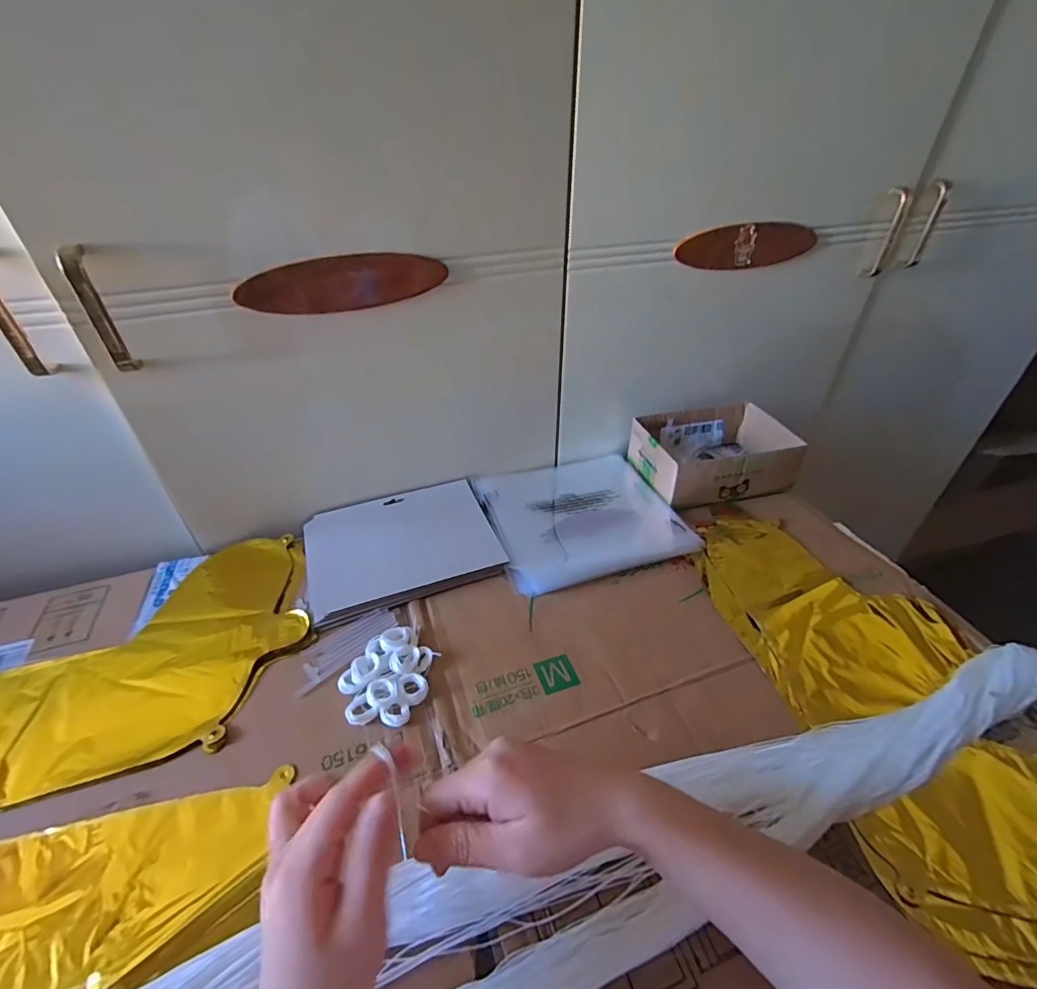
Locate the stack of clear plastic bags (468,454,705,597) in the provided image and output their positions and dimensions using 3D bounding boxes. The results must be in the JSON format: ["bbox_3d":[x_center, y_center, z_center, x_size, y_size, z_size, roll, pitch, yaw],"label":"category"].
[{"bbox_3d":[0.074,0.017,0.615,0.224,0.016,0.213,-11,41,-13],"label":"stack of clear plastic bags"}]

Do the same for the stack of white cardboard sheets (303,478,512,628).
[{"bbox_3d":[-0.134,0.054,0.571,0.204,0.013,0.168,-13,41,-16],"label":"stack of white cardboard sheets"}]

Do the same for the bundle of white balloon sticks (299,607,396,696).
[{"bbox_3d":[-0.165,0.141,0.470,0.101,0.009,0.042,-30,48,-32],"label":"bundle of white balloon sticks"}]

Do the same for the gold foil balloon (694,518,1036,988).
[{"bbox_3d":[0.326,0.168,0.448,0.214,0.033,0.413,-10,40,-13],"label":"gold foil balloon"}]

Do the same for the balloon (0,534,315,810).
[{"bbox_3d":[-0.402,0.163,0.444,0.401,0.018,0.227,-15,42,-19],"label":"balloon"}]

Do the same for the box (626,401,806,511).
[{"bbox_3d":[0.256,-0.056,0.656,0.186,0.064,0.142,-10,40,-13],"label":"box"}]

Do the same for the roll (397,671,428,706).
[{"bbox_3d":[-0.091,0.168,0.430,0.025,0.010,0.027,0,39,0],"label":"roll"}]

